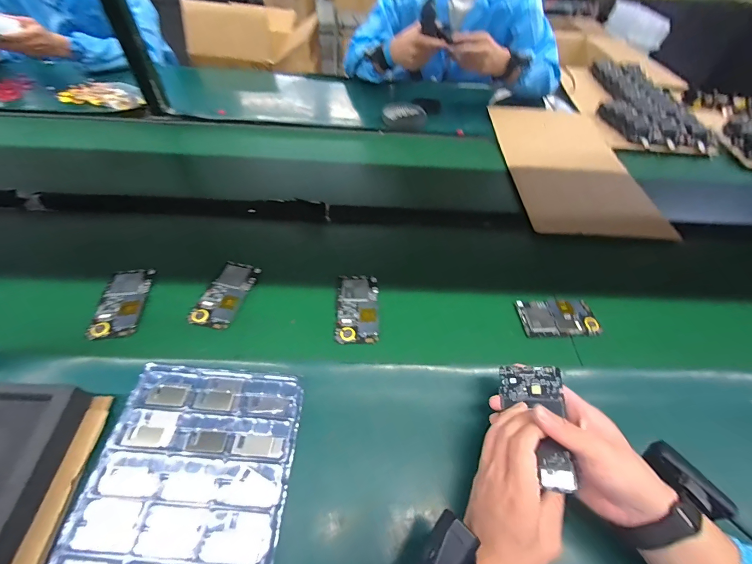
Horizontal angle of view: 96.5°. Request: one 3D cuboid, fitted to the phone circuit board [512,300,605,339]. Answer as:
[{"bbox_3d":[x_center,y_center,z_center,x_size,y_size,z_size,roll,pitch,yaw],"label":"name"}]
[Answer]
[{"bbox_3d":[0.291,0.056,0.536,0.121,0.008,0.067,-3,50,-3],"label":"phone circuit board"}]

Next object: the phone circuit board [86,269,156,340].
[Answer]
[{"bbox_3d":[-0.385,0.030,0.513,0.061,0.006,0.121,-6,50,-6],"label":"phone circuit board"}]

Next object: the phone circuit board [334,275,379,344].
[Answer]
[{"bbox_3d":[-0.029,0.039,0.530,0.064,0.006,0.125,0,49,-1],"label":"phone circuit board"}]

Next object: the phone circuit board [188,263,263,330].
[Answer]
[{"bbox_3d":[-0.237,0.016,0.531,0.063,0.007,0.123,12,50,9],"label":"phone circuit board"}]

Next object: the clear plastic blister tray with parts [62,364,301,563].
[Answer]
[{"bbox_3d":[-0.205,0.276,0.324,0.202,0.023,0.391,4,51,-1],"label":"clear plastic blister tray with parts"}]

